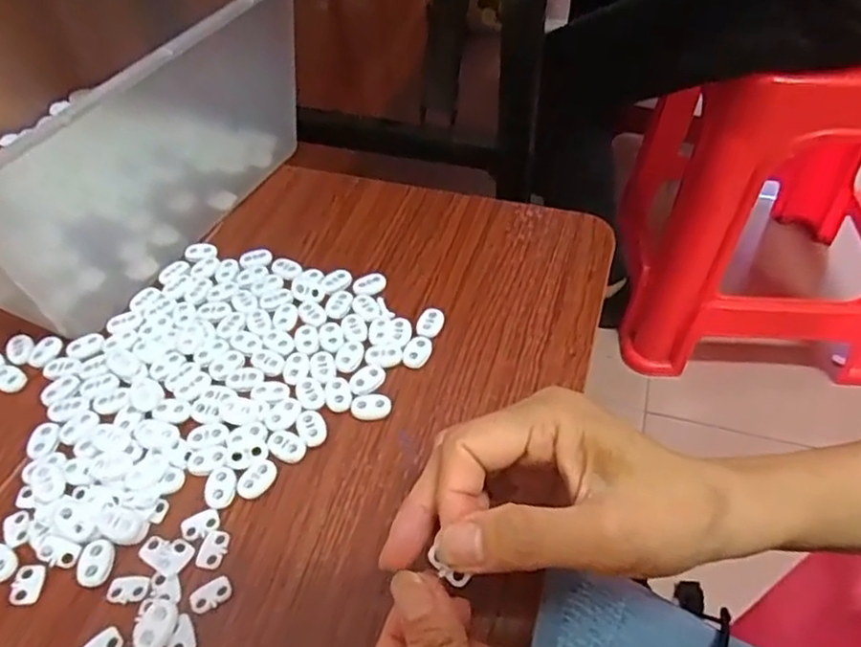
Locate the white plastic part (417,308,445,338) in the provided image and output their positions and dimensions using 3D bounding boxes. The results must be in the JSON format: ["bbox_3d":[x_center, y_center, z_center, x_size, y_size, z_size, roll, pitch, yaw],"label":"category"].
[{"bbox_3d":[0.000,0.000,0.406,0.016,0.006,0.021,7,50,9],"label":"white plastic part"}]

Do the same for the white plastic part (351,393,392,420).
[{"bbox_3d":[-0.034,0.048,0.366,0.022,0.006,0.014,1,50,4],"label":"white plastic part"}]

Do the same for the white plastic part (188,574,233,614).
[{"bbox_3d":[-0.103,0.127,0.302,0.019,0.004,0.012,-29,54,-20],"label":"white plastic part"}]

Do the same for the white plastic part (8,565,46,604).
[{"bbox_3d":[-0.195,0.125,0.309,0.014,0.004,0.018,-5,50,-1],"label":"white plastic part"}]

